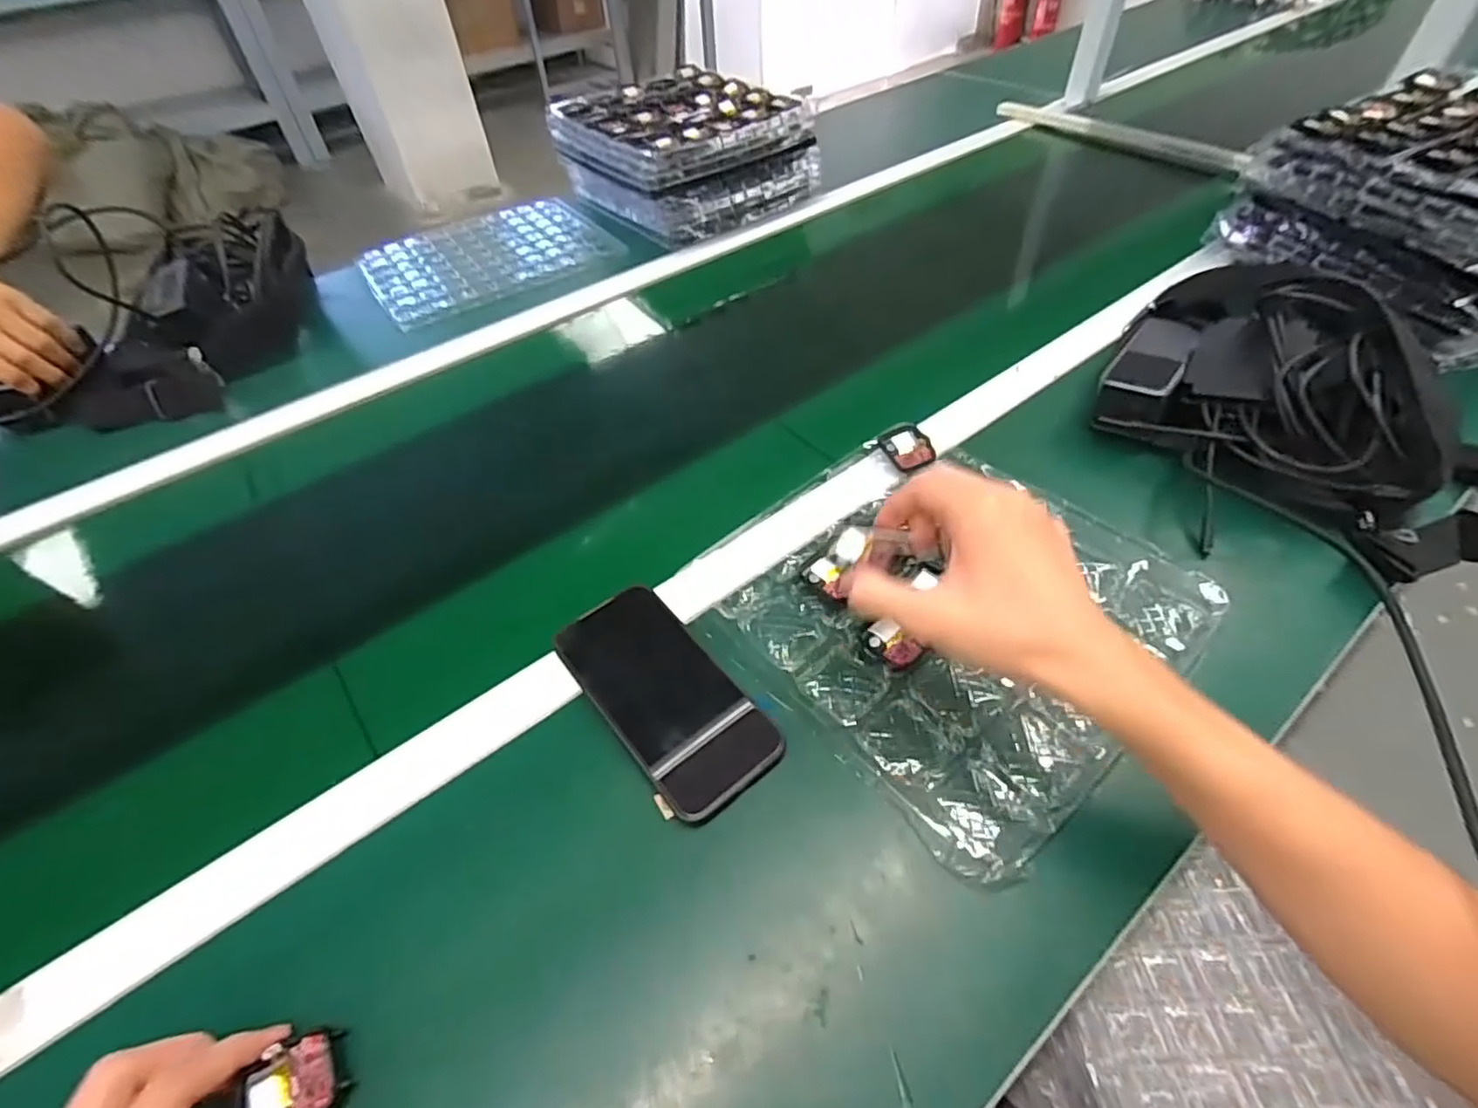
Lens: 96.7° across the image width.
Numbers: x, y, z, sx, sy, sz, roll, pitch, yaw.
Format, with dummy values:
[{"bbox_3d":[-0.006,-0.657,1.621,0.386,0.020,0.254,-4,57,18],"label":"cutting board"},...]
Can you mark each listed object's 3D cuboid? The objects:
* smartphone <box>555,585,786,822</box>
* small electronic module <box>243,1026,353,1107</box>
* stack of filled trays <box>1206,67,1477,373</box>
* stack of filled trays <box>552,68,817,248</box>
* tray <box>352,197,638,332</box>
[{"bbox_3d":[-0.049,0.087,0.423,0.076,0.015,0.161,-33,55,-23],"label":"smartphone"},{"bbox_3d":[-0.204,0.245,0.302,0.042,0.007,0.035,-22,51,-15],"label":"small electronic module"},{"bbox_3d":[0.728,-0.353,0.666,0.279,0.134,0.287,-20,51,-13],"label":"stack of filled trays"},{"bbox_3d":[-0.082,-0.569,0.933,0.271,0.116,0.281,-34,55,-23],"label":"stack of filled trays"},{"bbox_3d":[-0.337,-0.404,0.877,0.302,0.016,0.252,-30,54,-21],"label":"tray"}]

